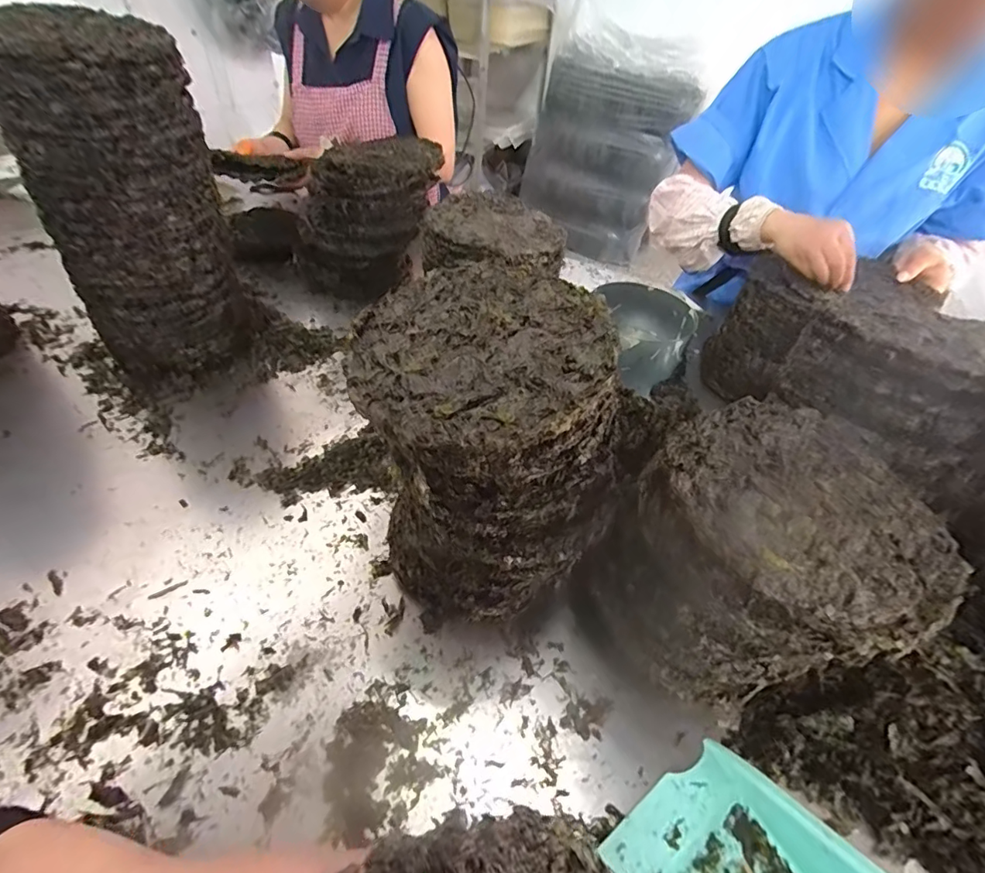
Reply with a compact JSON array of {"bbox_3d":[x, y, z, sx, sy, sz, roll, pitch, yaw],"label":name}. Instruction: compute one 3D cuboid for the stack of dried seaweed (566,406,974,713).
[{"bbox_3d":[0.223,0.111,0.421,0.202,0.190,0.197,-20,50,-24],"label":"stack of dried seaweed"}]

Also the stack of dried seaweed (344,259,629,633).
[{"bbox_3d":[-0.009,0.033,0.457,0.204,0.296,0.212,-15,48,-19],"label":"stack of dried seaweed"}]

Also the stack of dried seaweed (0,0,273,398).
[{"bbox_3d":[-0.431,-0.262,0.623,0.201,0.391,0.167,-19,50,-23],"label":"stack of dried seaweed"}]

